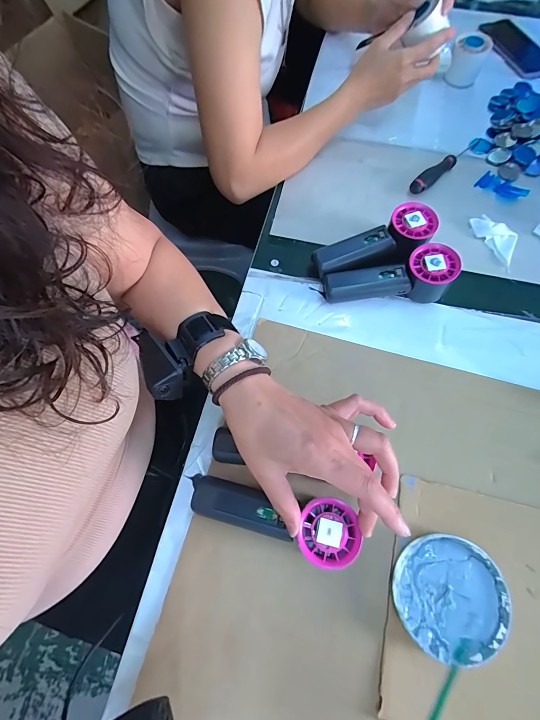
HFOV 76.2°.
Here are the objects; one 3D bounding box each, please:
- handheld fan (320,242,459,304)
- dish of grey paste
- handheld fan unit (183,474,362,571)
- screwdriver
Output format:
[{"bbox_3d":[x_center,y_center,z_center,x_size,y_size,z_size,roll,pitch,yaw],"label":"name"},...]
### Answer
[{"bbox_3d":[0.146,-0.104,0.427,0.149,0.056,0.050,0,69,0],"label":"handheld fan"},{"bbox_3d":[0.167,0.220,0.322,0.101,0.016,0.097,-8,69,-3],"label":"dish of grey paste"},{"bbox_3d":[-0.003,0.145,0.328,0.169,0.031,0.052,11,69,15],"label":"handheld fan unit"},{"bbox_3d":[0.265,-0.297,0.517,0.159,0.017,0.019,-42,75,-15],"label":"screwdriver"}]

